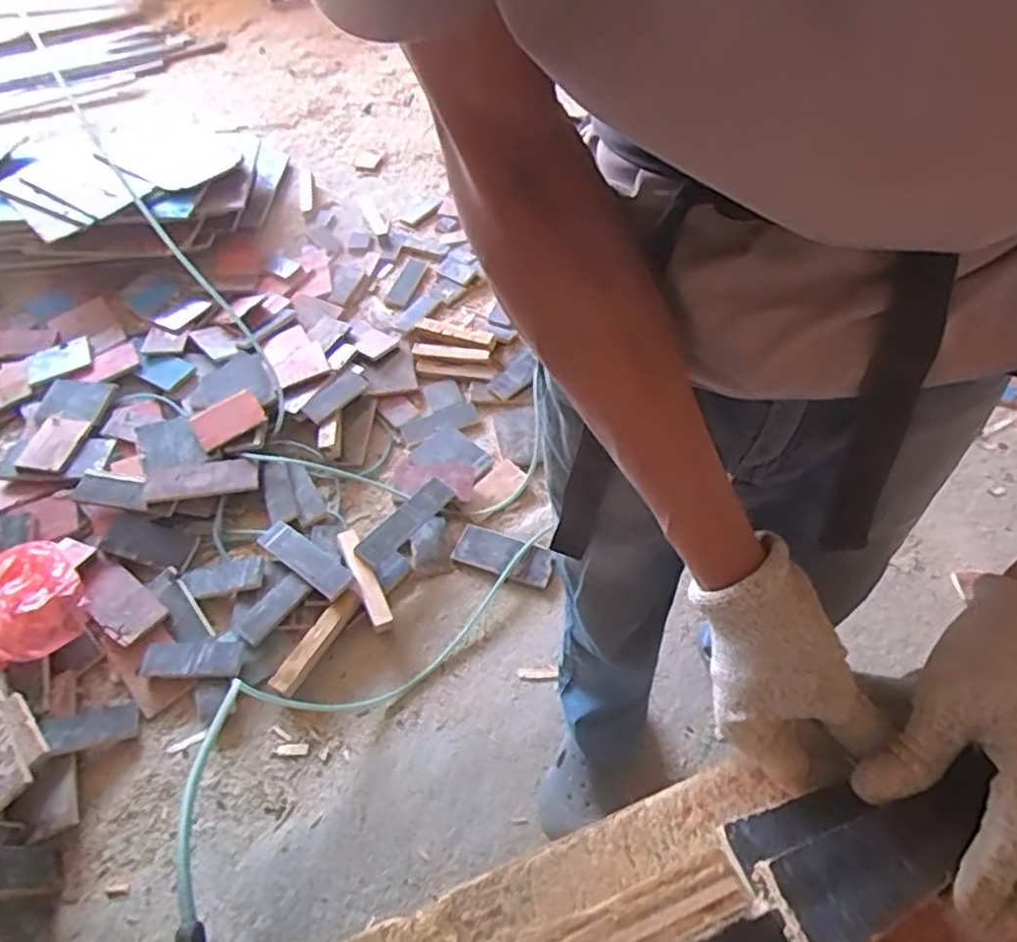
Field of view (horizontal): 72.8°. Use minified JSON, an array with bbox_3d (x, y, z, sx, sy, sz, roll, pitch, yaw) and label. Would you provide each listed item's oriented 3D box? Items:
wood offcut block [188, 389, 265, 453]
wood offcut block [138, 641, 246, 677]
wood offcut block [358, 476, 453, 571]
[{"bbox_3d":[-0.614,-0.112,1.501,0.142,0.022,0.085,-35,92,-20],"label":"wood offcut block"},{"bbox_3d":[-0.558,0.336,1.226,0.170,0.029,0.061,-2,53,1],"label":"wood offcut block"},{"bbox_3d":[-0.201,0.099,1.364,0.056,0.016,0.243,51,53,-9],"label":"wood offcut block"}]

